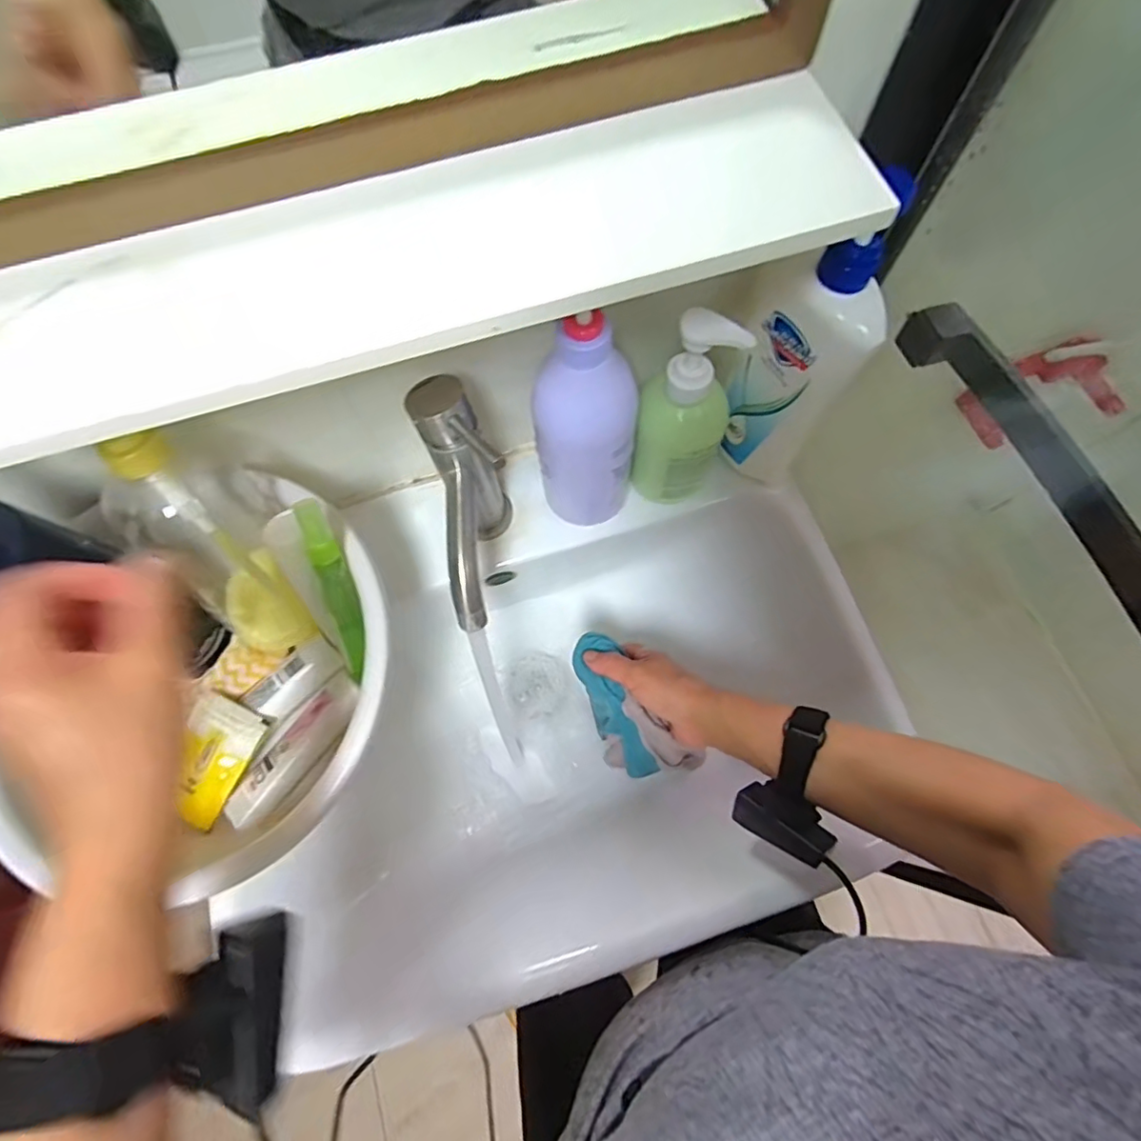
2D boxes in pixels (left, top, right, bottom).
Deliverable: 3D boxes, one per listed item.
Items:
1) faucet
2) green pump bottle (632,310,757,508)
[{"bbox_3d":[-0.076,-0.035,0.465,0.055,0.178,0.160,-12,71,-3],"label":"faucet"},{"bbox_3d":[0.092,-0.123,0.475,0.069,0.188,0.053,19,72,7],"label":"green pump bottle"}]

